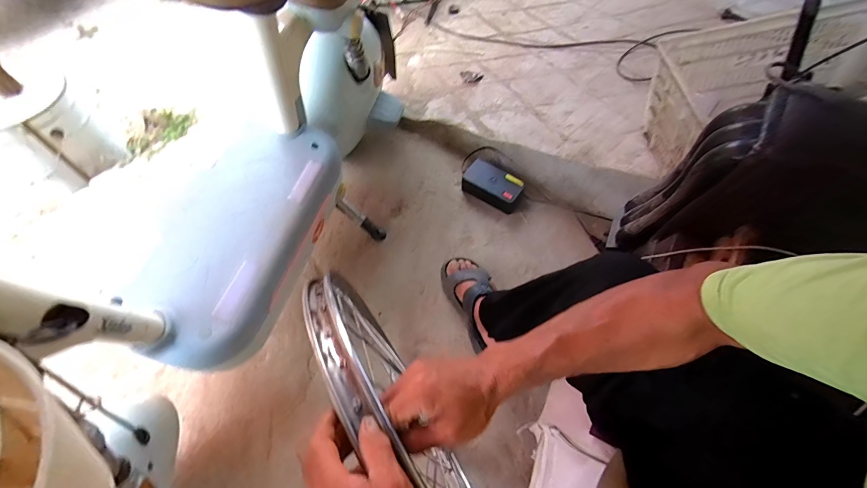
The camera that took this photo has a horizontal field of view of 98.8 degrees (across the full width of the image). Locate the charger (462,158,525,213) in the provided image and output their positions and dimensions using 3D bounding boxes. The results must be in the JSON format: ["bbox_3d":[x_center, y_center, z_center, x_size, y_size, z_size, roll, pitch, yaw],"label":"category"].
[{"bbox_3d":[0.167,-0.164,1.046,0.169,0.066,0.096,35,66,16],"label":"charger"}]

